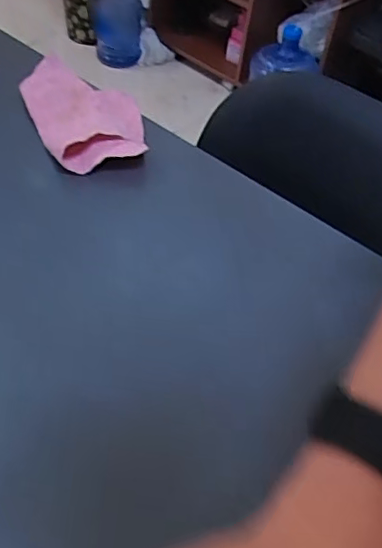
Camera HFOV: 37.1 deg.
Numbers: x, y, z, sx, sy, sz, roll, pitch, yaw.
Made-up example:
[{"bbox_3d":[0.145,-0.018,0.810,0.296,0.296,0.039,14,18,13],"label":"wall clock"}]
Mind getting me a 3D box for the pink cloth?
[{"bbox_3d":[-0.107,-0.174,0.608,0.114,0.031,0.163,-16,52,-22],"label":"pink cloth"}]

